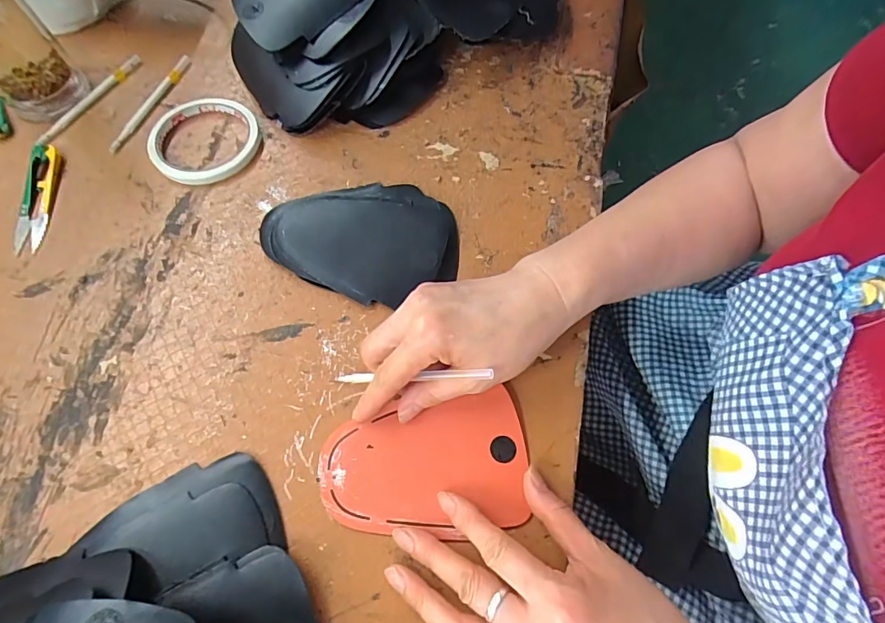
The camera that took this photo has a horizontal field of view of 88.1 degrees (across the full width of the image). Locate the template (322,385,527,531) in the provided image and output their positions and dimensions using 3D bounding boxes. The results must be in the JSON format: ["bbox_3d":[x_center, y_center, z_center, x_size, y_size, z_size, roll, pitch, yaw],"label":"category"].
[{"bbox_3d":[-0.012,0.100,0.298,0.131,0.008,0.079,-8,65,-5],"label":"template"}]

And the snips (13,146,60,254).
[{"bbox_3d":[-0.334,-0.096,0.376,0.023,0.012,0.102,-6,65,-4],"label":"snips"}]

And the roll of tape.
[{"bbox_3d":[-0.209,-0.151,0.402,0.092,0.011,0.087,1,65,-1],"label":"roll of tape"}]

